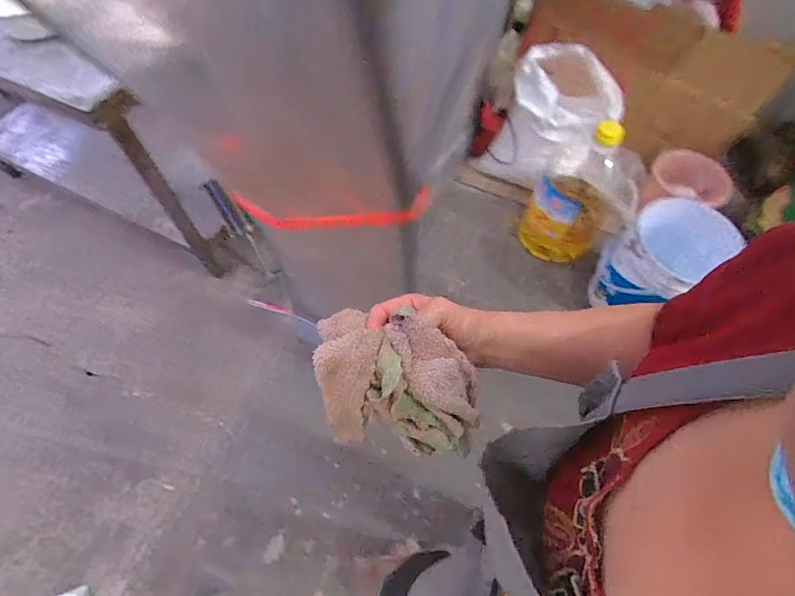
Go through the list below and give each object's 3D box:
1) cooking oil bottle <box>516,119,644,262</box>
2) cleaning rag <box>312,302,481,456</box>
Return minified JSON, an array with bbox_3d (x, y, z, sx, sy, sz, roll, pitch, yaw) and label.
[{"bbox_3d":[0.620,-0.374,1.448,0.254,0.509,0.287,25,62,11],"label":"cooking oil bottle"},{"bbox_3d":[-0.001,0.074,0.372,0.145,0.078,0.094,12,62,4],"label":"cleaning rag"}]

